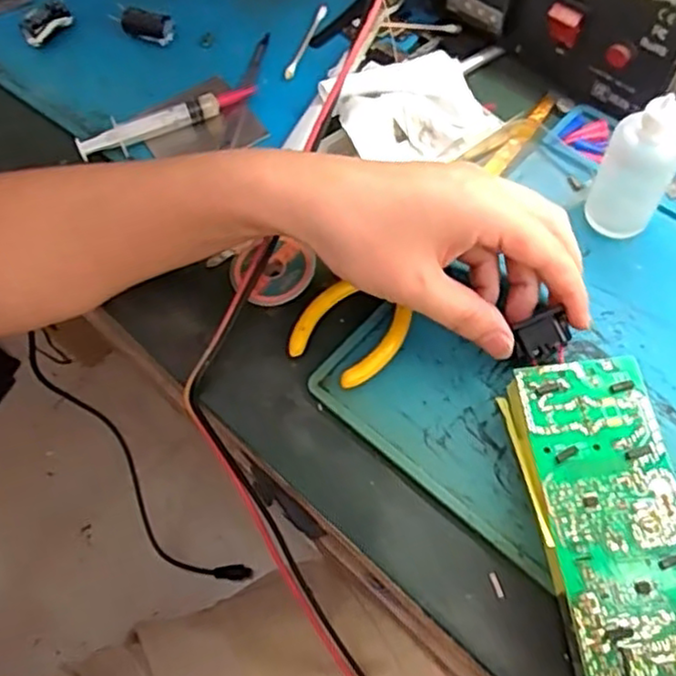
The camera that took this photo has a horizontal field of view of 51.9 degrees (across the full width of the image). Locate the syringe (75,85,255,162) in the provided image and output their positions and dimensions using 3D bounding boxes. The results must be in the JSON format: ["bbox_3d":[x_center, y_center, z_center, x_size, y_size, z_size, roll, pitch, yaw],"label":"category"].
[{"bbox_3d":[-0.107,-0.138,0.434,0.112,0.016,0.014,-22,62,-7],"label":"syringe"}]

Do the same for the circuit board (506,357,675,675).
[{"bbox_3d":[0.114,0.074,0.298,0.058,0.022,0.131,-6,60,1],"label":"circuit board"}]

